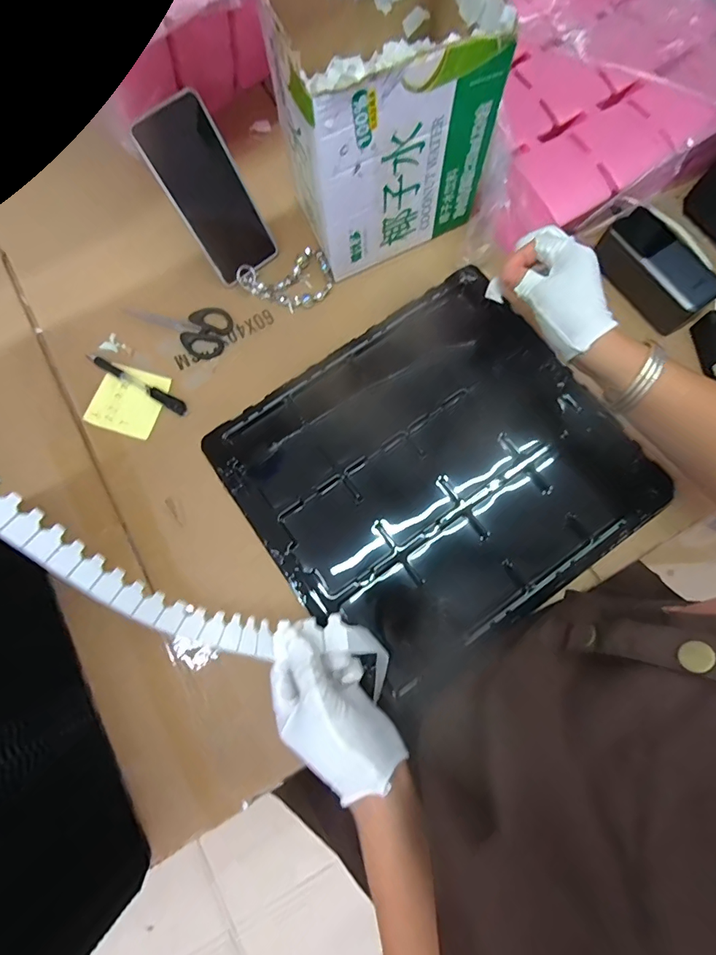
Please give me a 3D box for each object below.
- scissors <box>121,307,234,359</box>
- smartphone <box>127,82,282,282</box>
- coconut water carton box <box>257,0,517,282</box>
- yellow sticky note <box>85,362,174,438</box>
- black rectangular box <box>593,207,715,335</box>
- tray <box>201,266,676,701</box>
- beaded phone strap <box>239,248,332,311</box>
[{"bbox_3d":[-0.214,-0.181,0.533,0.135,0.016,0.060,20,78,5],"label":"scissors"},{"bbox_3d":[-0.154,-0.300,0.483,0.080,0.163,0.012,-40,43,-8],"label":"smartphone"},{"bbox_3d":[0.023,-0.359,0.460,0.185,0.202,0.159,-23,78,-5],"label":"coconut water carton box"},{"bbox_3d":[-0.258,-0.088,0.510,0.079,0.006,0.074,19,78,5],"label":"yellow sticky note"},{"bbox_3d":[0.331,-0.230,0.504,0.058,0.055,0.131,-40,79,-8],"label":"black rectangular box"},{"bbox_3d":[0.078,-0.010,0.477,0.367,0.019,0.325,-35,79,-7],"label":"tray"},{"bbox_3d":[-0.082,-0.229,0.532,0.101,0.015,0.070,-21,77,-4],"label":"beaded phone strap"}]

